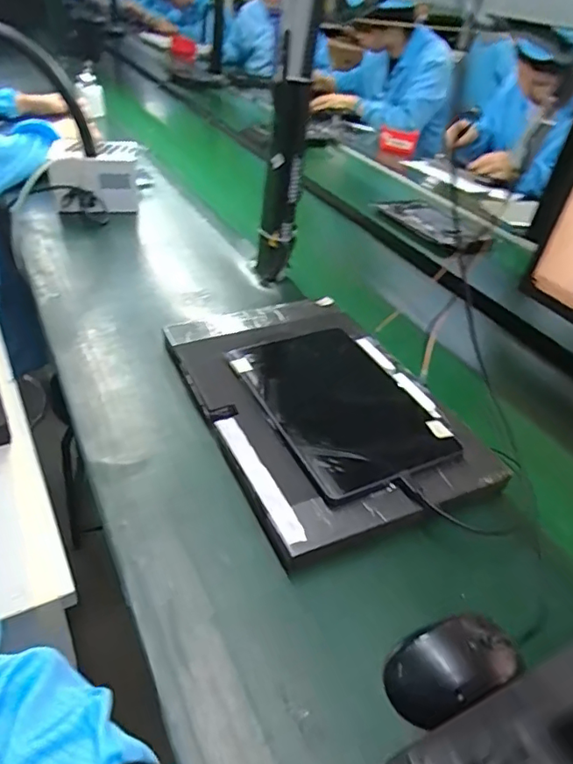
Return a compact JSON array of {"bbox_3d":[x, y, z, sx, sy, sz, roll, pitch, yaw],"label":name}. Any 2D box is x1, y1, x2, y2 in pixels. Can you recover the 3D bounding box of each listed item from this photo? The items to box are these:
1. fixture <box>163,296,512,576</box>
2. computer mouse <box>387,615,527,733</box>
[{"bbox_3d":[0.033,0.018,0.643,0.260,0.050,0.388,-13,40,-23],"label":"fixture"},{"bbox_3d":[0.128,0.217,0.413,0.104,0.029,0.058,-10,41,-22],"label":"computer mouse"}]

